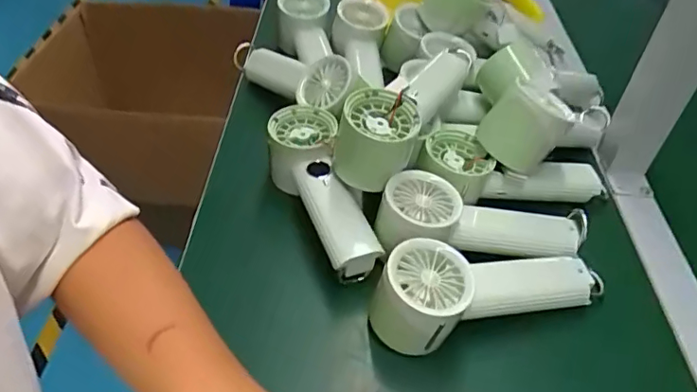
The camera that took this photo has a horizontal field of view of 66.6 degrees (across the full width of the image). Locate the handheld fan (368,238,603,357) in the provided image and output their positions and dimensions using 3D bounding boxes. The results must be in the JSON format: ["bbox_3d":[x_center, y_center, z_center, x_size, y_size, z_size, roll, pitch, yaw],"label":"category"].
[{"bbox_3d":[0.110,0.066,0.402,0.191,0.056,0.064,-11,47,-14],"label":"handheld fan"}]

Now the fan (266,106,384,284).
[{"bbox_3d":[-0.028,-0.006,0.470,0.062,0.055,0.178,-11,47,-14],"label":"fan"}]

